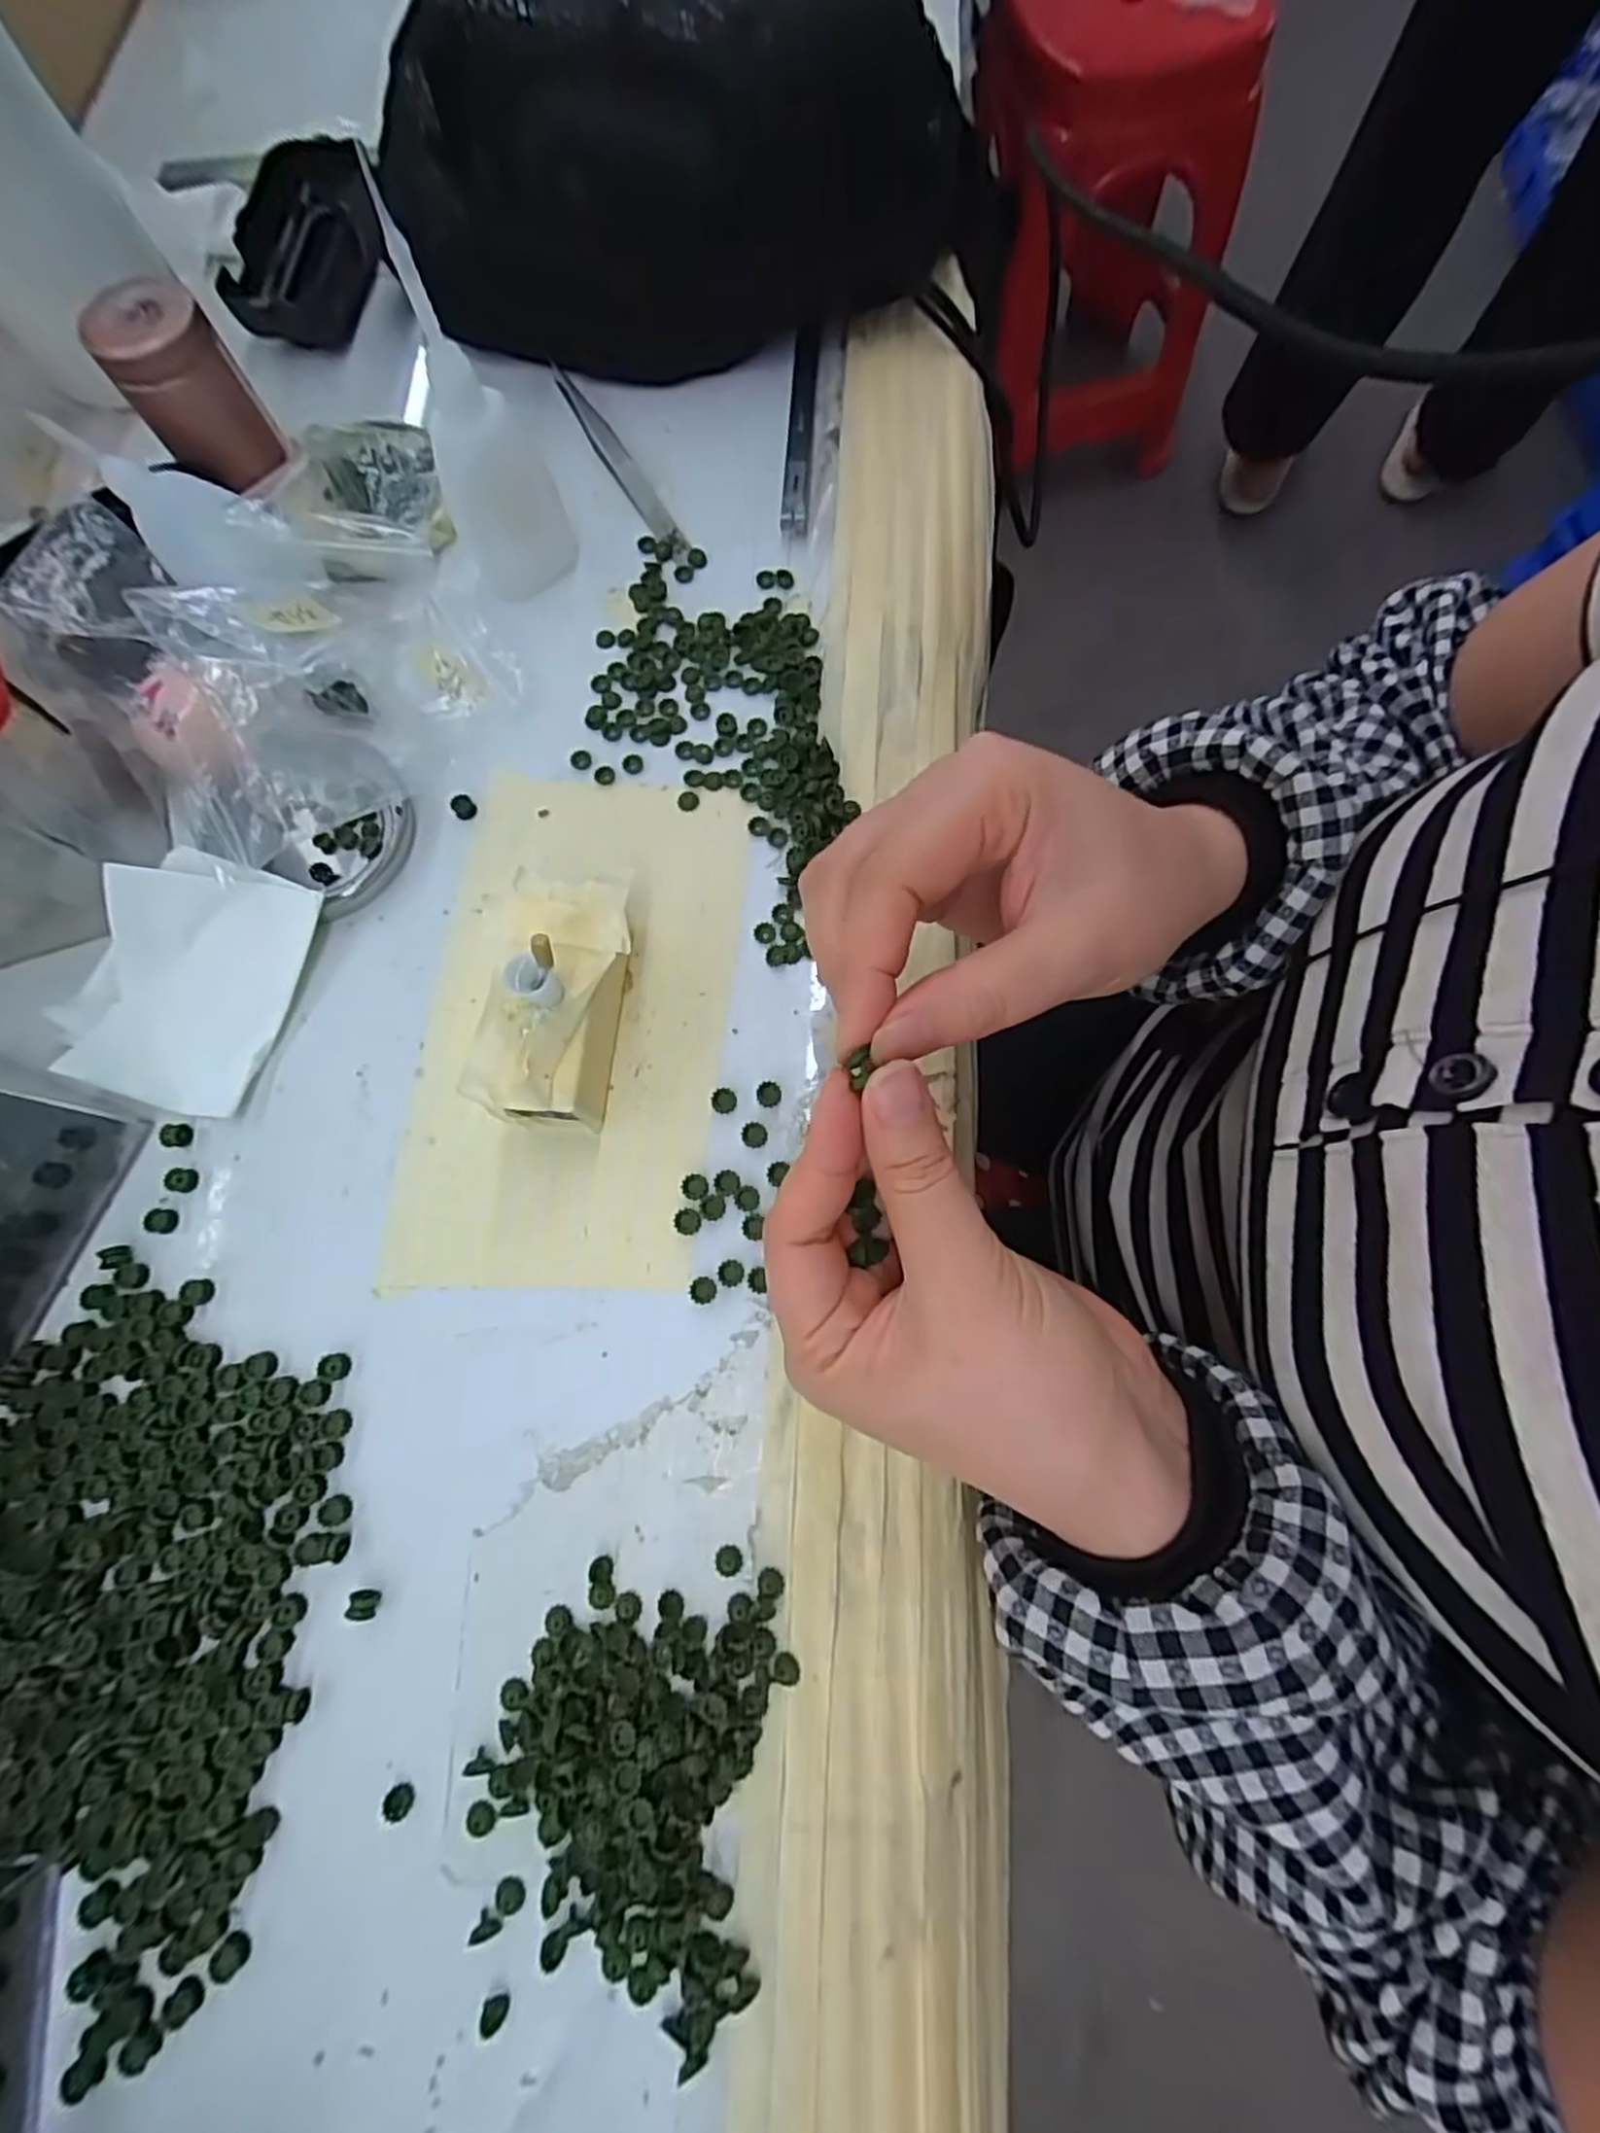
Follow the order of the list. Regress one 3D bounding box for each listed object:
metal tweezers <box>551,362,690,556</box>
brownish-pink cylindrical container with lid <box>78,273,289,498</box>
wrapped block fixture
[{"bbox_3d":[-0.083,-0.274,0.342,0.012,0.004,0.121,-29,77,-6],"label":"metal tweezers"},{"bbox_3d":[-0.250,-0.277,0.315,0.043,0.058,0.037,-30,77,-6],"label":"brownish-pink cylindrical container with lid"},{"bbox_3d":[-0.080,-0.024,0.262,0.046,0.040,0.087,7,76,3],"label":"wrapped block fixture"}]

